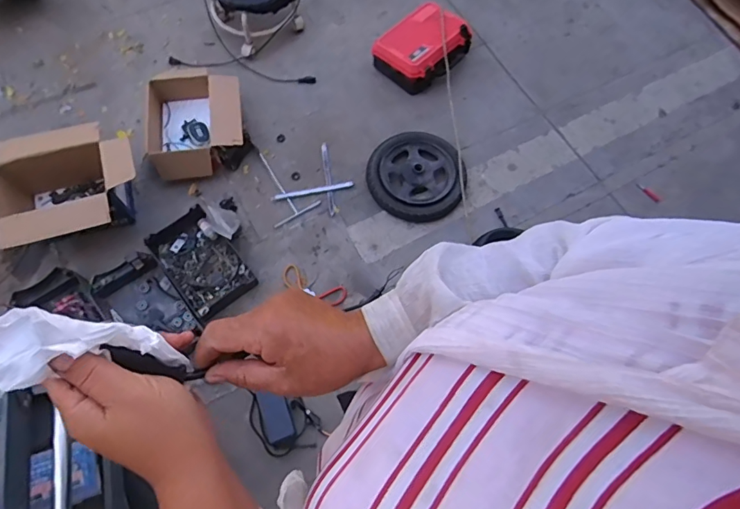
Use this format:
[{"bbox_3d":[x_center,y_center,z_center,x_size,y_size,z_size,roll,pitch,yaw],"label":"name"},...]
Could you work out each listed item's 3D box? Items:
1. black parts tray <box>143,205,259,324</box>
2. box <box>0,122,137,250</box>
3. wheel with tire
[{"bbox_3d":[-0.535,0.026,1.491,0.221,0.064,0.338,-38,74,-17],"label":"black parts tray"},{"bbox_3d":[-0.970,-0.211,1.466,0.464,0.224,0.361,-13,69,-8],"label":"box"},{"bbox_3d":[0.175,-0.286,1.626,0.322,0.059,0.335,42,71,13],"label":"wheel with tire"}]

